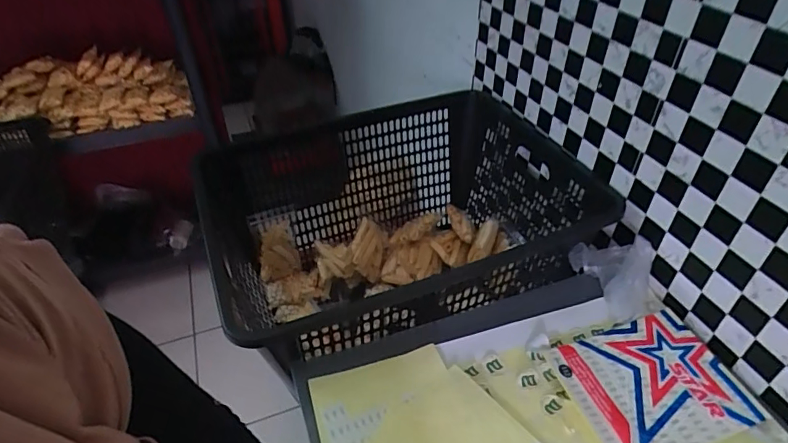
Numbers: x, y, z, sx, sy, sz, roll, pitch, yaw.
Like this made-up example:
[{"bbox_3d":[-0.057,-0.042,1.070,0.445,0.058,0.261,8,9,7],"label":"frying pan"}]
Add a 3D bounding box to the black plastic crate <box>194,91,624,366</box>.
[{"bbox_3d":[0.016,0.031,0.836,0.563,0.274,0.445,-15,42,-16],"label":"black plastic crate"}]

